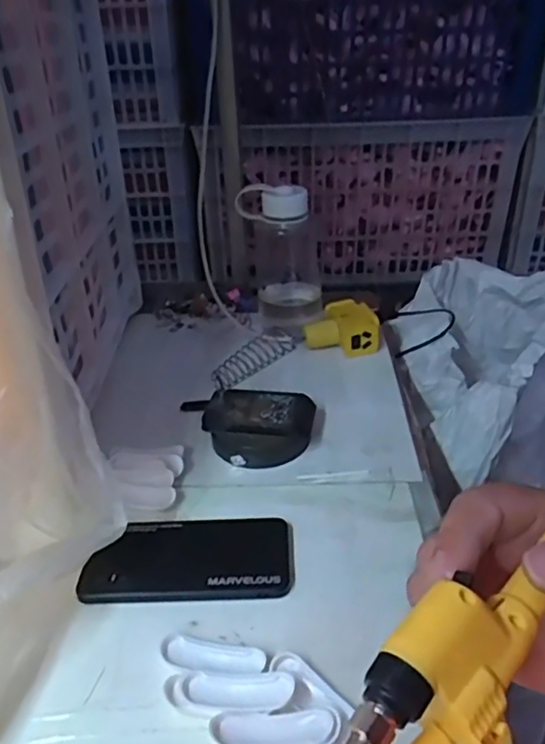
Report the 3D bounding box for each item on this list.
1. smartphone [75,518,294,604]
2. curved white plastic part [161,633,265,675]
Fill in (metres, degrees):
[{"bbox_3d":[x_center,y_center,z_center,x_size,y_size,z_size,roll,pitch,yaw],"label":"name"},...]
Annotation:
[{"bbox_3d":[-0.065,0.144,0.470,0.156,0.010,0.078,-1,31,1],"label":"smartphone"},{"bbox_3d":[-0.039,0.190,0.399,0.069,0.009,0.025,6,32,12],"label":"curved white plastic part"}]

